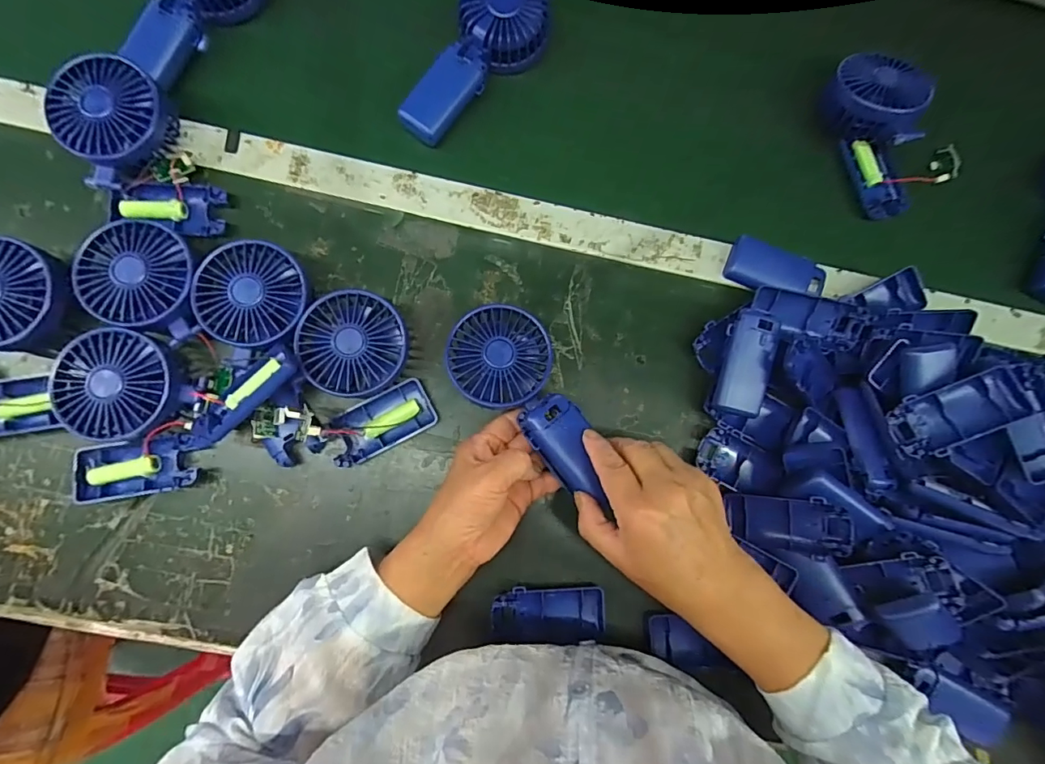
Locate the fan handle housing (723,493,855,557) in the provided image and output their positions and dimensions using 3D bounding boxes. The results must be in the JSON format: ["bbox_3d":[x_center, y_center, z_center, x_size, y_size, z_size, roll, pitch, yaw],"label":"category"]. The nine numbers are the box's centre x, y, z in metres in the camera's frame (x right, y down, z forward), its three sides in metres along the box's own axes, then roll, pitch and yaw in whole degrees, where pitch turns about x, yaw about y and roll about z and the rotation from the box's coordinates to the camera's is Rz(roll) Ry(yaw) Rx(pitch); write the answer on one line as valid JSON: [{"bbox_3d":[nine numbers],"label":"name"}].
[{"bbox_3d":[0.222,0.119,0.409,0.093,0.016,0.045,3,83,32],"label":"fan handle housing"}]

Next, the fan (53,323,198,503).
[{"bbox_3d":[-0.317,0.028,0.393,0.099,0.043,0.134,-3,85,-5],"label":"fan"}]

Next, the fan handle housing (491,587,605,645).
[{"bbox_3d":[0.022,0.200,0.414,0.095,0.017,0.047,3,84,-5],"label":"fan handle housing"}]

